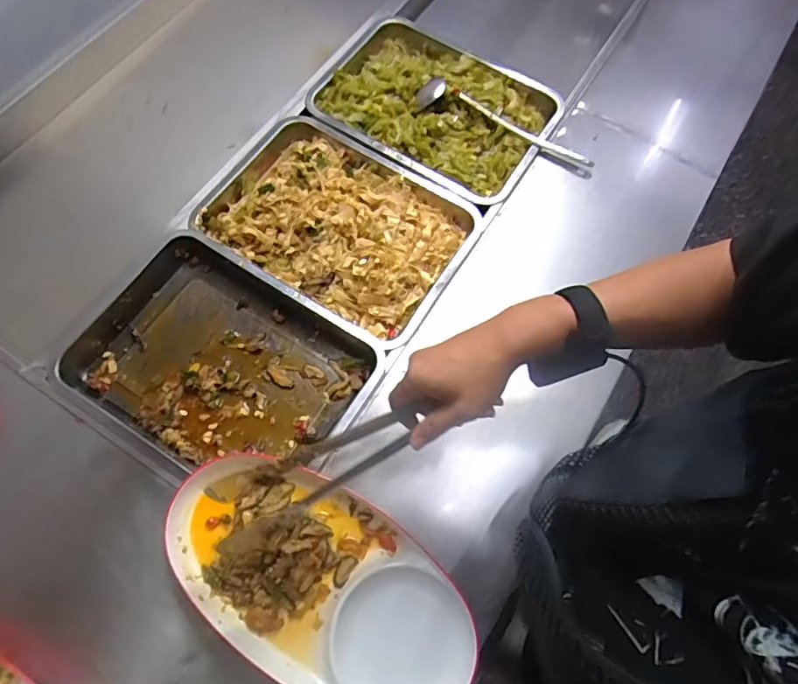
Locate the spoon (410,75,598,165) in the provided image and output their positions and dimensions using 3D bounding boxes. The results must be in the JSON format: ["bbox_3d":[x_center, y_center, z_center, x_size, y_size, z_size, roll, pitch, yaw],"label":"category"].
[{"bbox_3d":[0.163,-0.340,0.796,0.283,0.030,0.053,22,69,6],"label":"spoon"}]

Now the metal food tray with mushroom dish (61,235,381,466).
[{"bbox_3d":[-0.221,0.028,0.663,0.343,0.052,0.241,32,71,10],"label":"metal food tray with mushroom dish"}]

